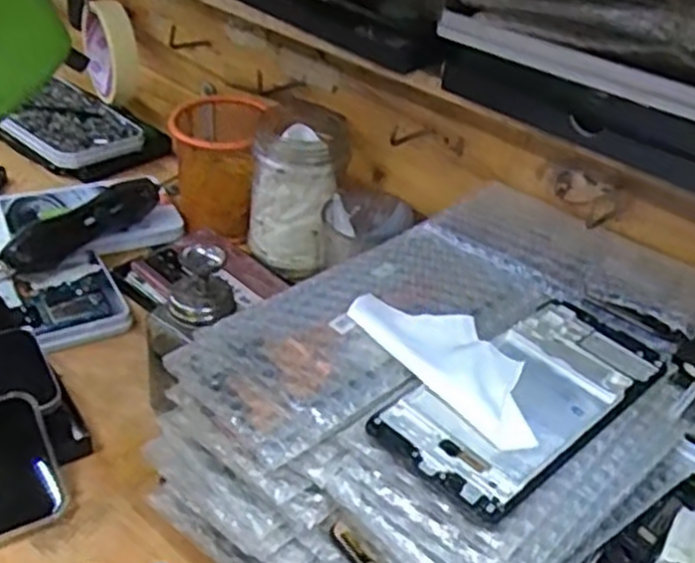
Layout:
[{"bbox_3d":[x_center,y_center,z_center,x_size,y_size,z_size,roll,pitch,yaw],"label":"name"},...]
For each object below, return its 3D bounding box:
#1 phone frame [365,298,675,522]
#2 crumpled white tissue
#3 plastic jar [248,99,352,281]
[{"bbox_3d":[0.086,0.052,0.375,0.148,0.005,0.069,-26,46,-37],"label":"phone frame"},{"bbox_3d":[0.054,0.035,0.387,0.051,0.009,0.108,-22,44,-34],"label":"crumpled white tissue"},{"bbox_3d":[-0.041,-0.075,0.646,0.076,0.121,0.076,11,31,7],"label":"plastic jar"}]

